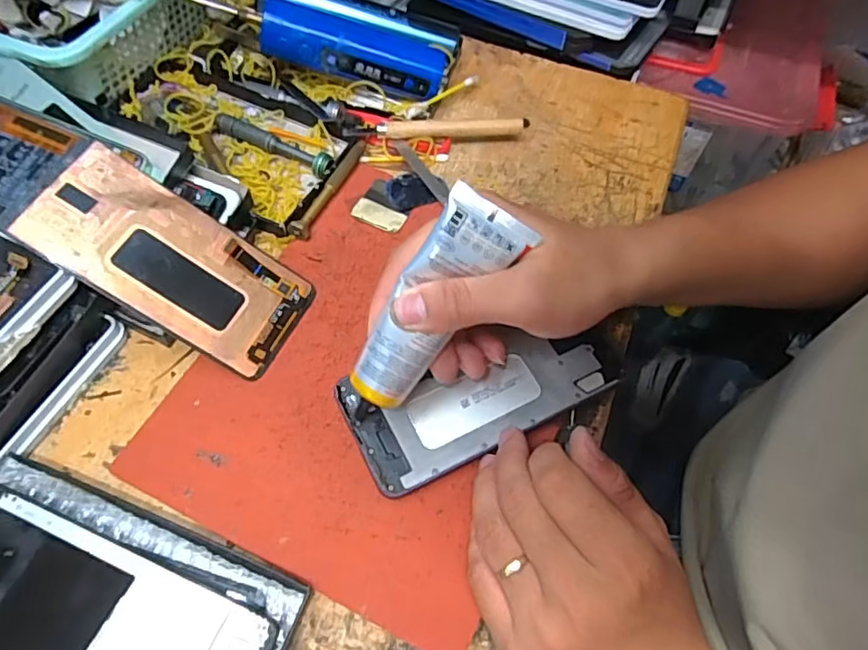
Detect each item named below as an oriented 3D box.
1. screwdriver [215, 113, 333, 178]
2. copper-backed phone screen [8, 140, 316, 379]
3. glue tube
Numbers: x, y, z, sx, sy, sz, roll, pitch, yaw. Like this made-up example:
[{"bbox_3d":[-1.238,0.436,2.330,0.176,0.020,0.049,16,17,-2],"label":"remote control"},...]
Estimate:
[{"bbox_3d":[-0.113,-0.129,0.413,0.098,0.012,0.013,27,62,11],"label":"screwdriver"},{"bbox_3d":[-0.142,-0.035,0.325,0.144,0.007,0.069,35,61,-15],"label":"copper-backed phone screen"},{"bbox_3d":[-0.003,-0.001,0.281,0.040,0.022,0.129,35,107,15],"label":"glue tube"}]

